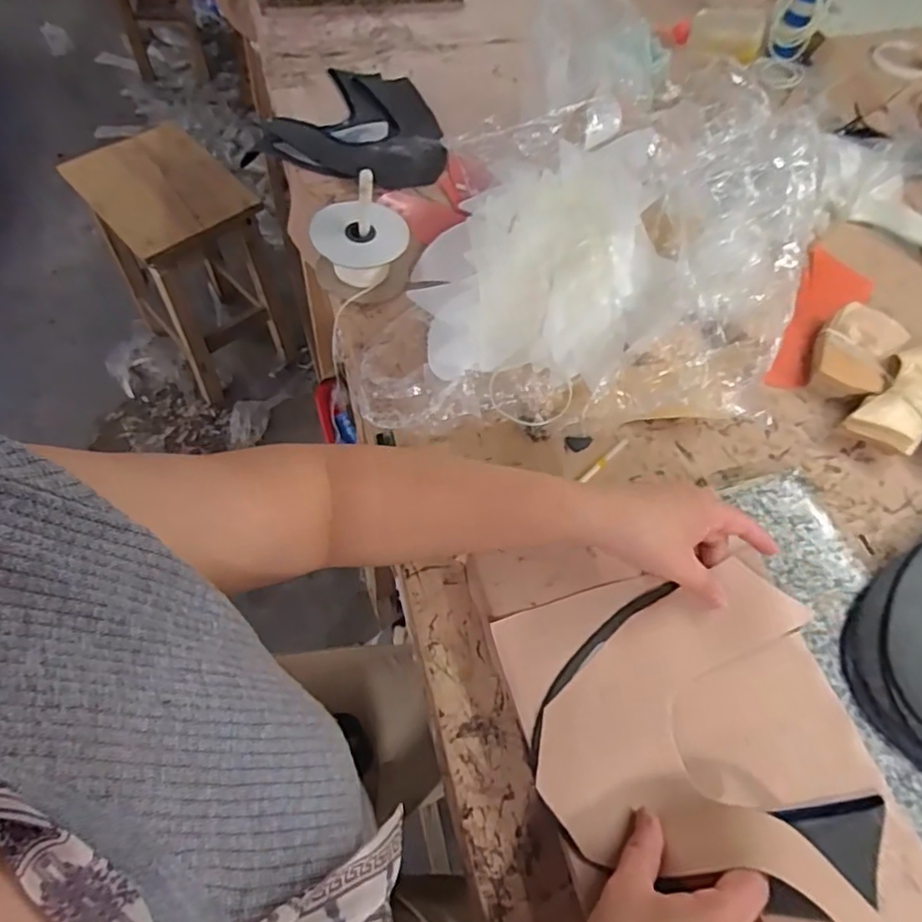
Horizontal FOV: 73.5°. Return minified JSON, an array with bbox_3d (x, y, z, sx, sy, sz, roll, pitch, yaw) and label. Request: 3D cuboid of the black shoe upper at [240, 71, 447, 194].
[{"bbox_3d":[-0.135,-0.417,0.757,0.236,0.028,0.223,5,59,-1],"label":"black shoe upper"}]

